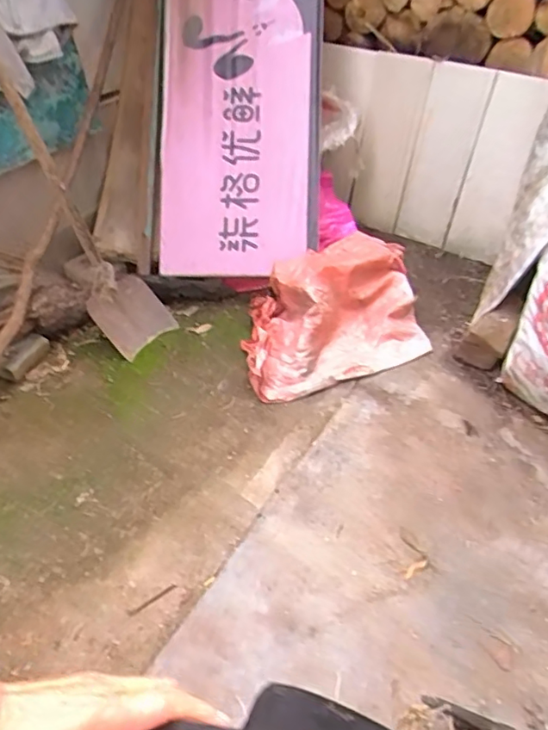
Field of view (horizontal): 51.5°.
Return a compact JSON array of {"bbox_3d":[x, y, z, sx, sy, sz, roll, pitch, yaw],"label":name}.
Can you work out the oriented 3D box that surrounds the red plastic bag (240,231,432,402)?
[{"bbox_3d":[0.173,-0.165,1.679,0.607,0.194,0.452,-15,46,-15],"label":"red plastic bag"}]

